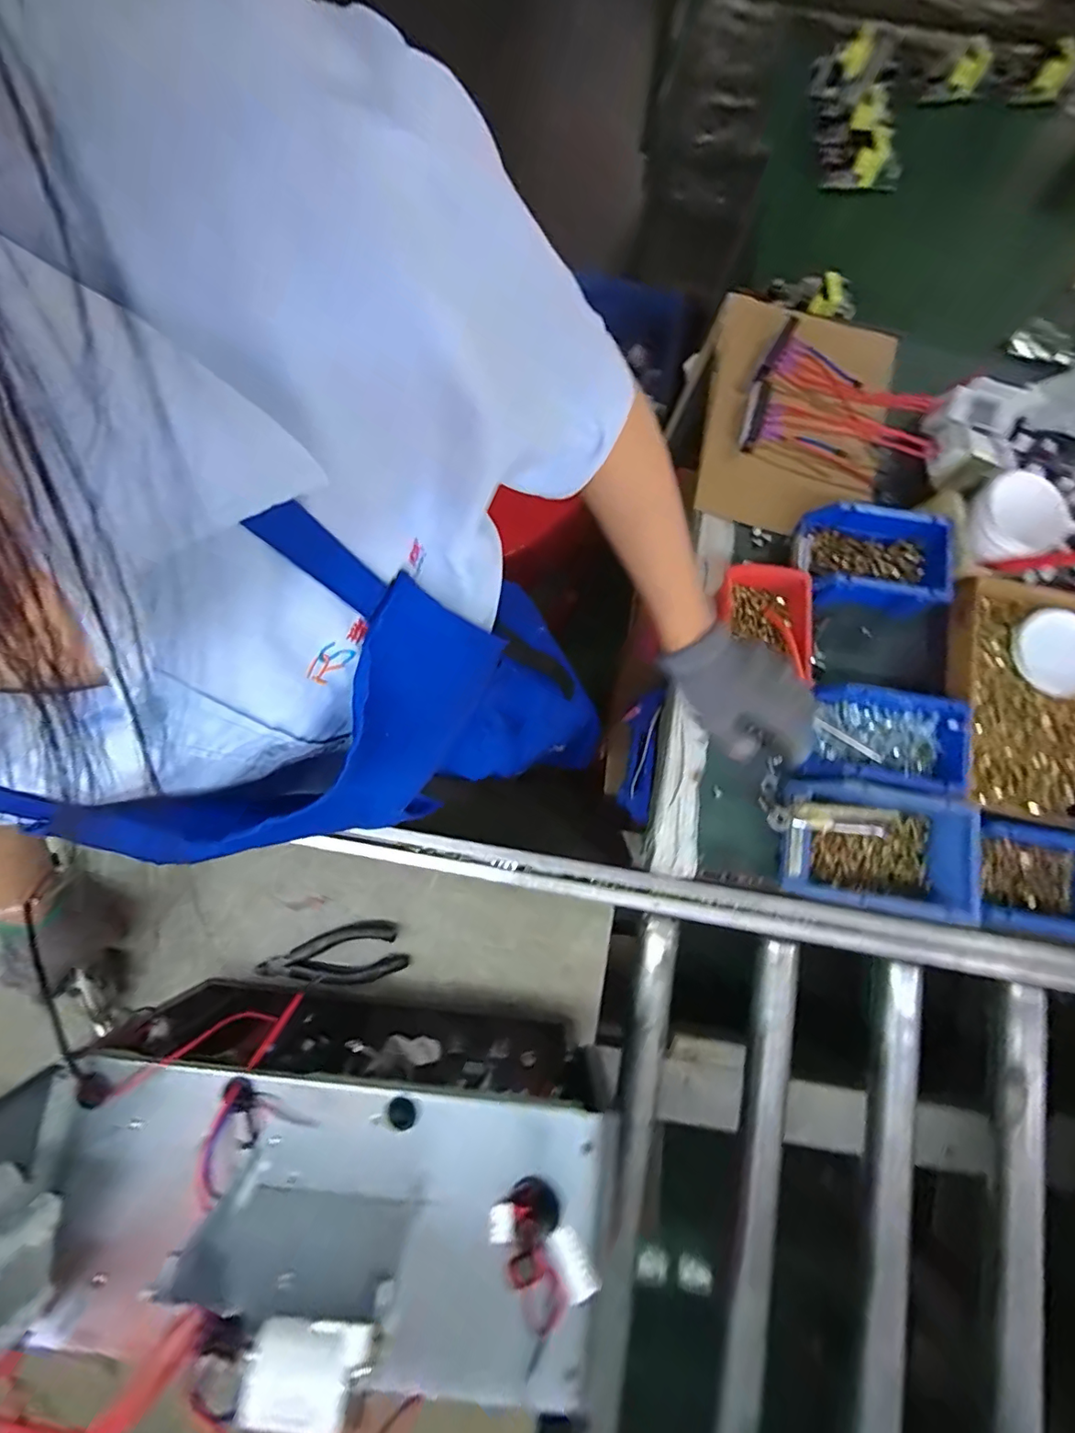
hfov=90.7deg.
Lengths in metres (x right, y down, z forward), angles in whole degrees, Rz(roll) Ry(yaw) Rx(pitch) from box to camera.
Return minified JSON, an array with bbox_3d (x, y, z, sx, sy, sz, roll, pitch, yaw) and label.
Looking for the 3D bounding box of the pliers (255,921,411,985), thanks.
[{"bbox_3d":[-0.233,0.273,0.603,0.160,0.011,0.061,-8,80,-3],"label":"pliers"}]

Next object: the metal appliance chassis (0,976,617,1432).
[{"bbox_3d":[-0.172,0.388,0.443,0.428,0.286,0.202,6,80,0],"label":"metal appliance chassis"}]

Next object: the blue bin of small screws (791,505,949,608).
[{"bbox_3d":[0.393,-0.182,0.640,0.161,0.068,0.111,4,80,0],"label":"blue bin of small screws"}]

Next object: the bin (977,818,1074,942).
[{"bbox_3d":[0.532,0.177,0.583,0.148,0.065,0.116,13,80,1],"label":"bin"}]

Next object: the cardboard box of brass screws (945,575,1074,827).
[{"bbox_3d":[0.564,-0.026,0.624,0.195,0.058,0.287,13,80,1],"label":"cardboard box of brass screws"}]

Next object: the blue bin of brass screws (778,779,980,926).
[{"bbox_3d":[0.355,0.140,0.575,0.200,0.062,0.126,10,80,1],"label":"blue bin of brass screws"}]

